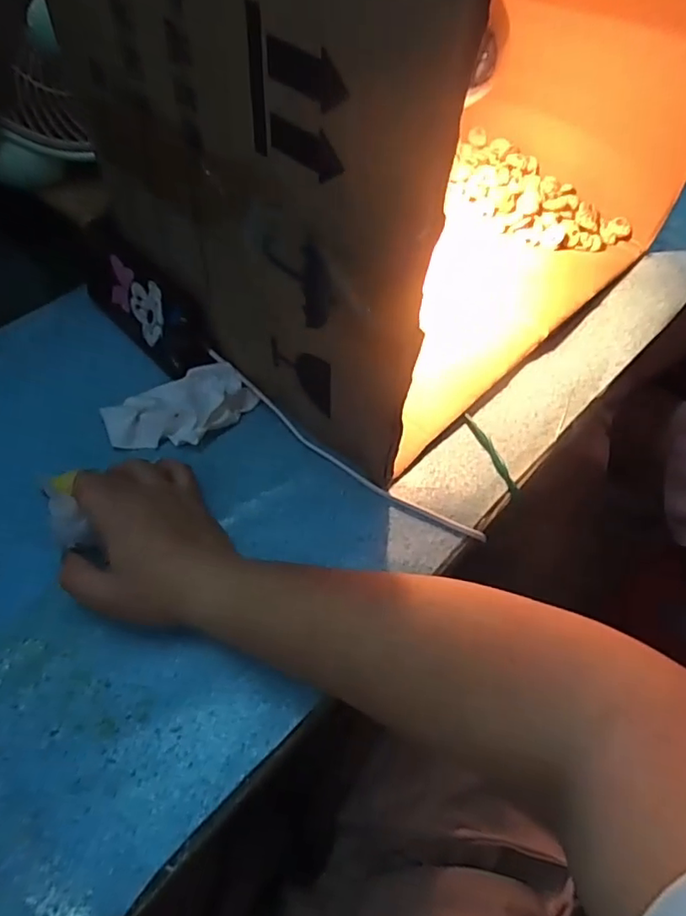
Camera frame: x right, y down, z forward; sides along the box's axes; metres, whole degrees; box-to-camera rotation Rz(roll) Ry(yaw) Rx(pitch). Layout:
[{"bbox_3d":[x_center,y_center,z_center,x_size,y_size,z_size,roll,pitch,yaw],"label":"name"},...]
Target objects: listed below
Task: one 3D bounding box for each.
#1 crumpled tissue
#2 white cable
[{"bbox_3d":[-0.127,-0.039,0.448,0.112,0.025,0.064,-26,58,-18],"label":"crumpled tissue"},{"bbox_3d":[-0.009,-0.008,0.440,0.264,0.015,0.021,34,89,17],"label":"white cable"}]

